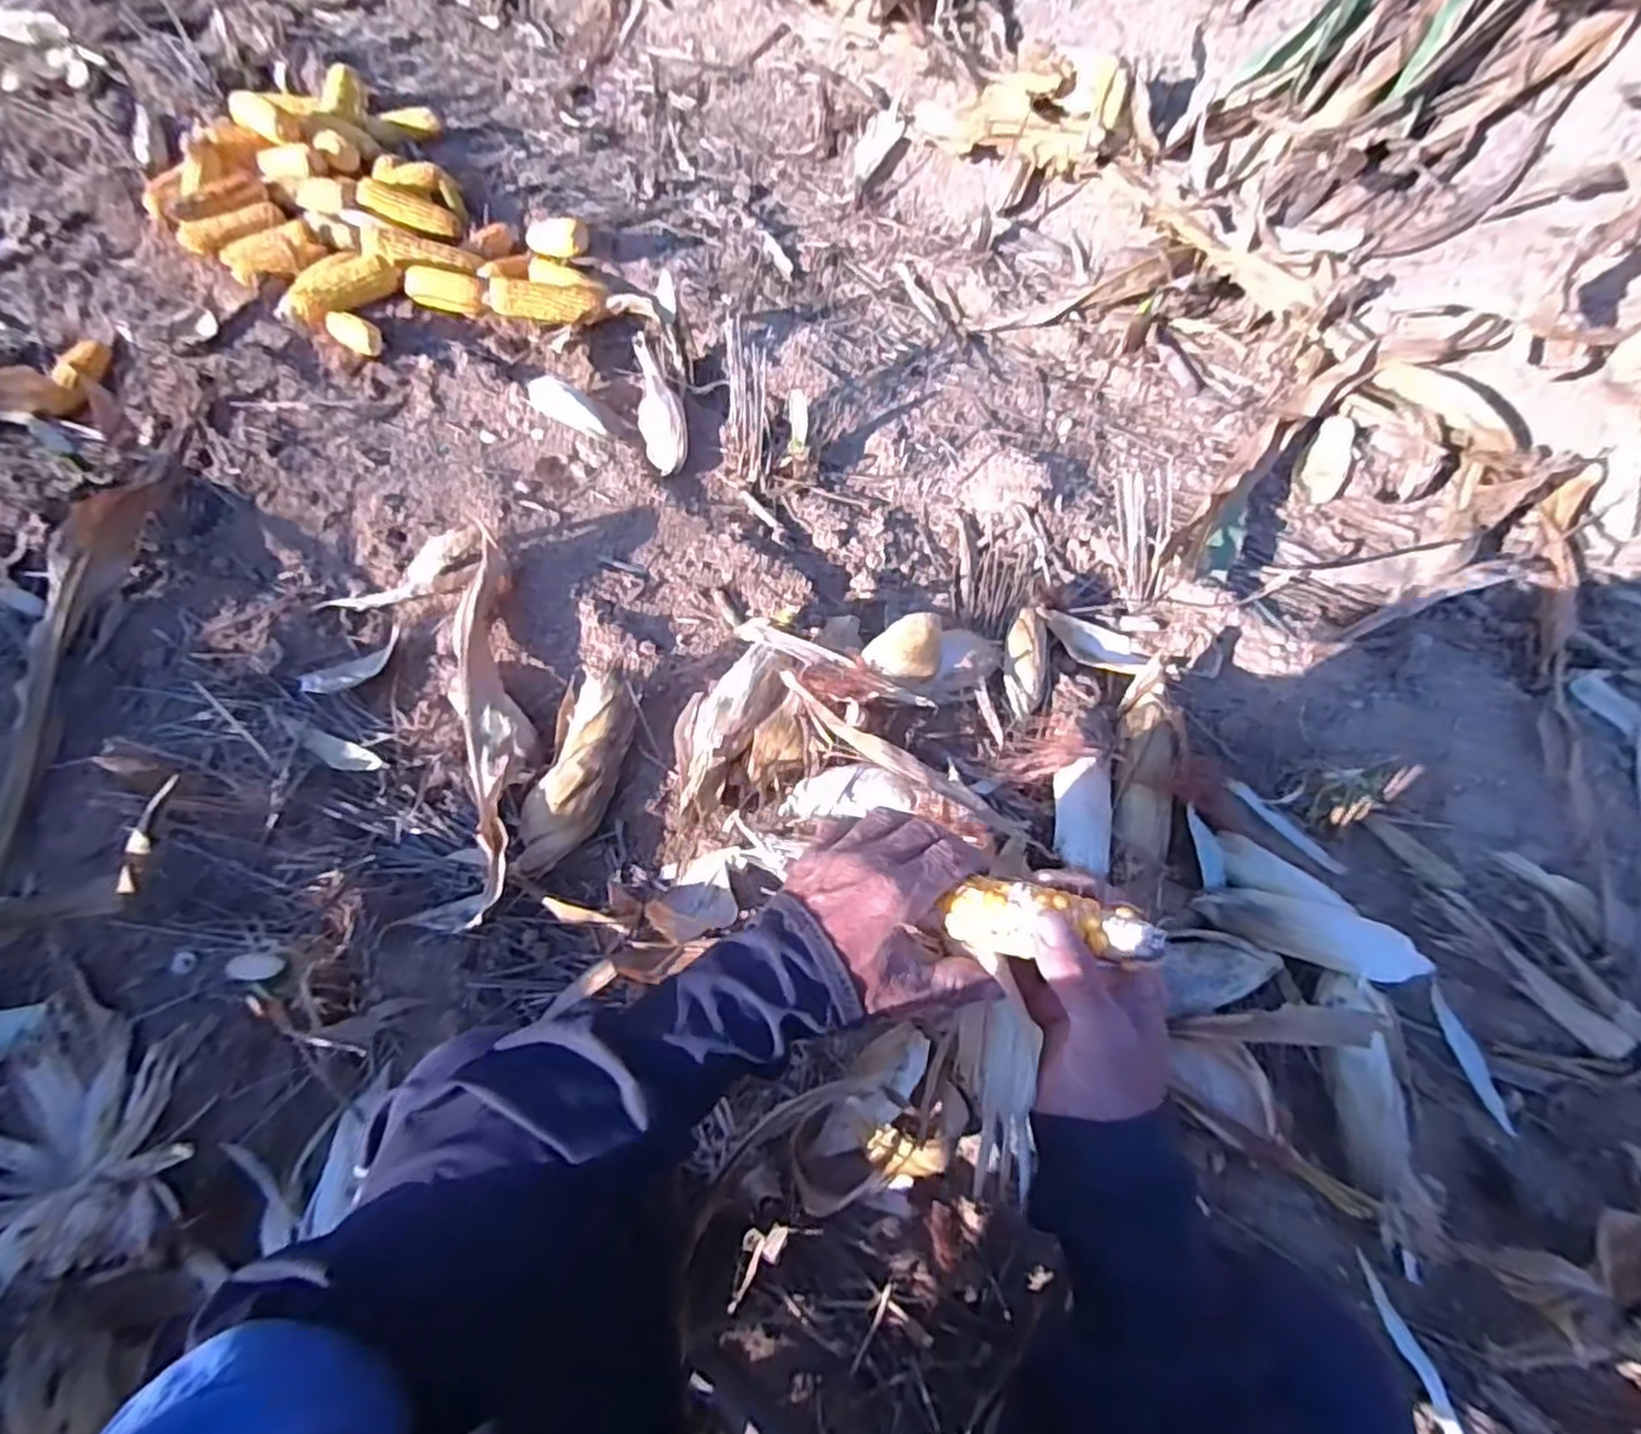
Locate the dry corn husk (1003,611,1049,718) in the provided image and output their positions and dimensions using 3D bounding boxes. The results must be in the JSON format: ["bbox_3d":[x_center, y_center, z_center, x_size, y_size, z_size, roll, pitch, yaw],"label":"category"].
[{"bbox_3d":[0.258,-0.064,0.948,0.051,0.036,0.146,7,80,16],"label":"dry corn husk"}]

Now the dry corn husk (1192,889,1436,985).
[{"bbox_3d":[0.492,0.219,0.754,0.208,0.033,0.058,13,63,8],"label":"dry corn husk"}]

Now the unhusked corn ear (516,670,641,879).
[{"bbox_3d":[-0.274,0.062,0.851,0.076,0.055,0.245,20,82,7],"label":"unhusked corn ear"}]

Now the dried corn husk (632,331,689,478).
[{"bbox_3d":[-0.245,-0.476,1.142,0.072,0.062,0.227,-8,63,-7],"label":"dried corn husk"}]

